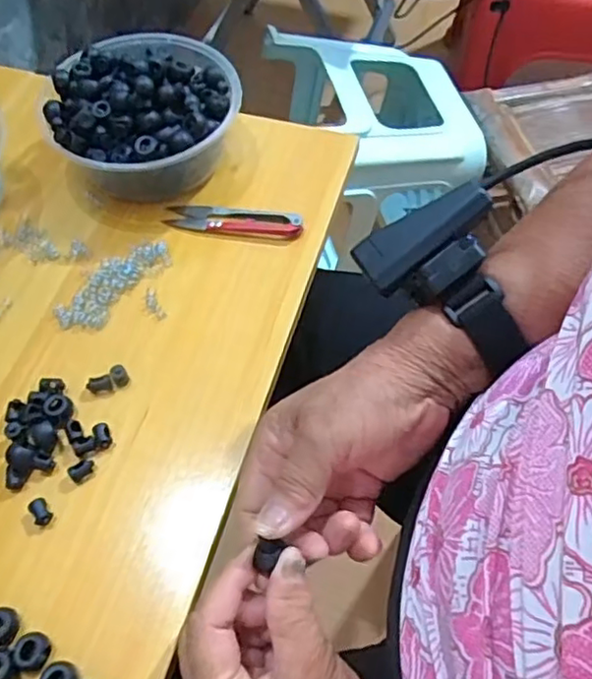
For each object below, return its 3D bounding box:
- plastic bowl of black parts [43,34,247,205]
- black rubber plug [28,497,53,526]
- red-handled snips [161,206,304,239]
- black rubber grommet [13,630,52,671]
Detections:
[{"bbox_3d":[-0.110,-0.154,0.461,0.136,0.071,0.121,-3,58,-1],"label":"plastic bowl of black parts"},{"bbox_3d":[-0.144,0.096,0.352,0.010,0.007,0.017,-31,63,-17],"label":"black rubber plug"},{"bbox_3d":[-0.046,-0.087,0.458,0.100,0.010,0.021,10,59,6],"label":"red-handled snips"},{"bbox_3d":[-0.132,0.155,0.313,0.016,0.006,0.017,10,59,6],"label":"black rubber grommet"}]

